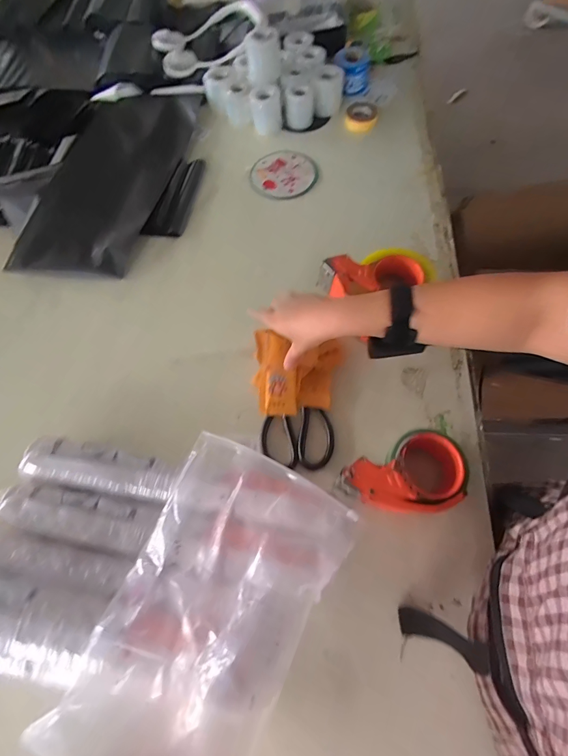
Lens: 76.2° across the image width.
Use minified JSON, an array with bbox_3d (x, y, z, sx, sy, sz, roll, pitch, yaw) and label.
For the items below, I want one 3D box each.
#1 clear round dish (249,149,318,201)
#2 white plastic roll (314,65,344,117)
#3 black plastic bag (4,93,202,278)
[{"bbox_3d":[0.000,-0.424,0.747,0.135,0.016,0.141,-1,66,3],"label":"clear round dish"},{"bbox_3d":[0.097,-0.624,0.790,0.057,0.077,0.058,-1,66,3],"label":"white plastic roll"},{"bbox_3d":[-0.347,-0.426,0.735,0.225,0.033,0.544,10,67,8],"label":"black plastic bag"}]

